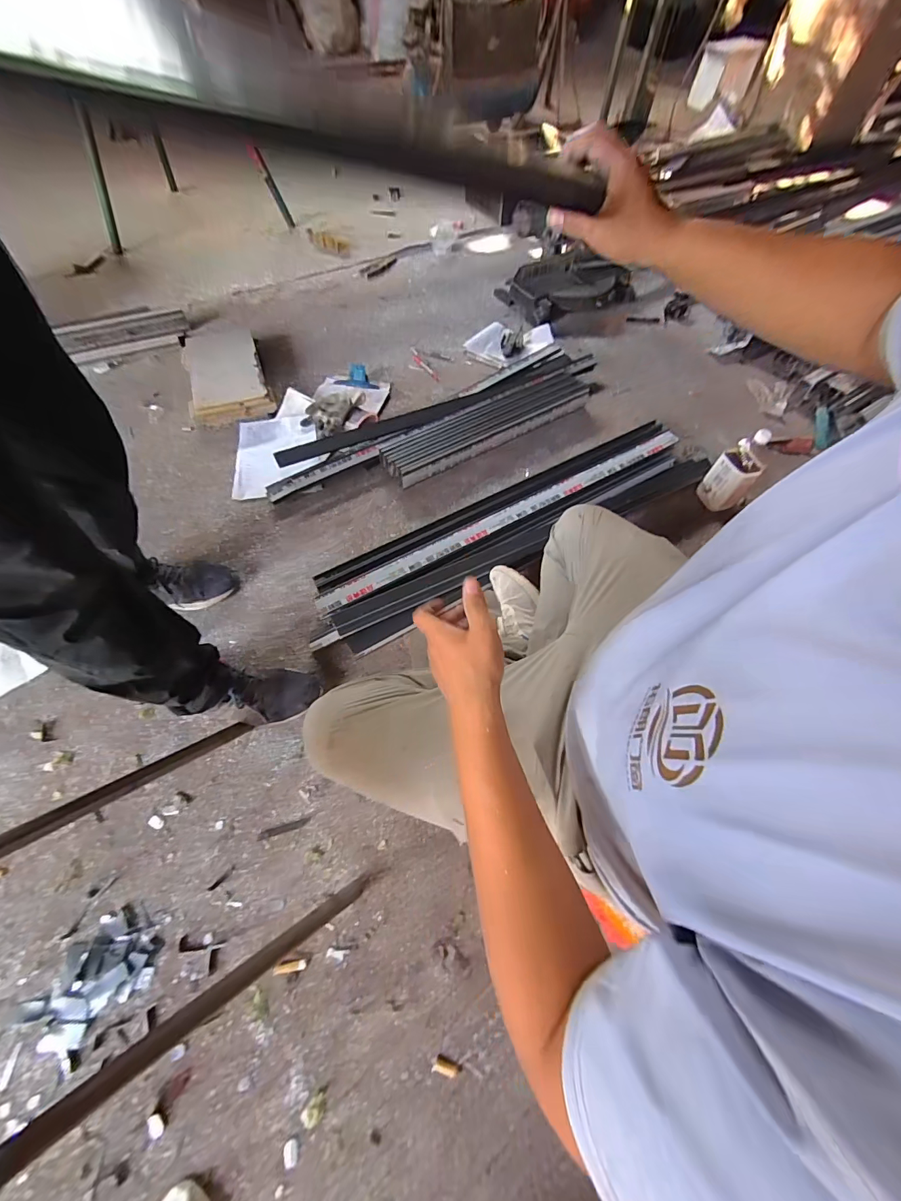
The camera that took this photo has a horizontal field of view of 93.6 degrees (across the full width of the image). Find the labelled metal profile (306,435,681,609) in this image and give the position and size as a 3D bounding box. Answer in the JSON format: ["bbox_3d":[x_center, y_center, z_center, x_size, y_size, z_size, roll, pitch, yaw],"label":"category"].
[{"bbox_3d":[0.170,-0.225,1.020,1.023,0.020,0.054,-28,66,-17],"label":"labelled metal profile"}]

